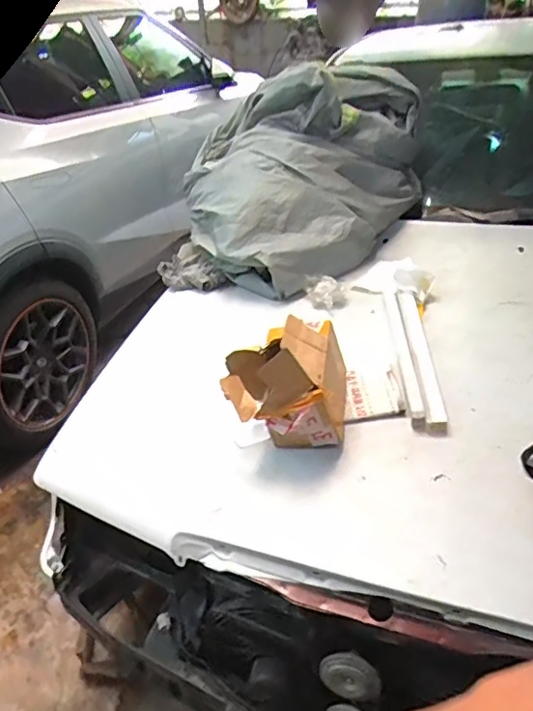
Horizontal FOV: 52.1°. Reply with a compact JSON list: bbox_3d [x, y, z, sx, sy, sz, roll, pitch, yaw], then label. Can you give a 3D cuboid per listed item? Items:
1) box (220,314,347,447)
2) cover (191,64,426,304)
[{"bbox_3d":[0.032,0.037,0.957,0.210,0.173,0.202,2,36,9],"label":"box"},{"bbox_3d":[0.103,-0.581,1.569,0.629,0.382,0.842,5,36,13],"label":"cover"}]

